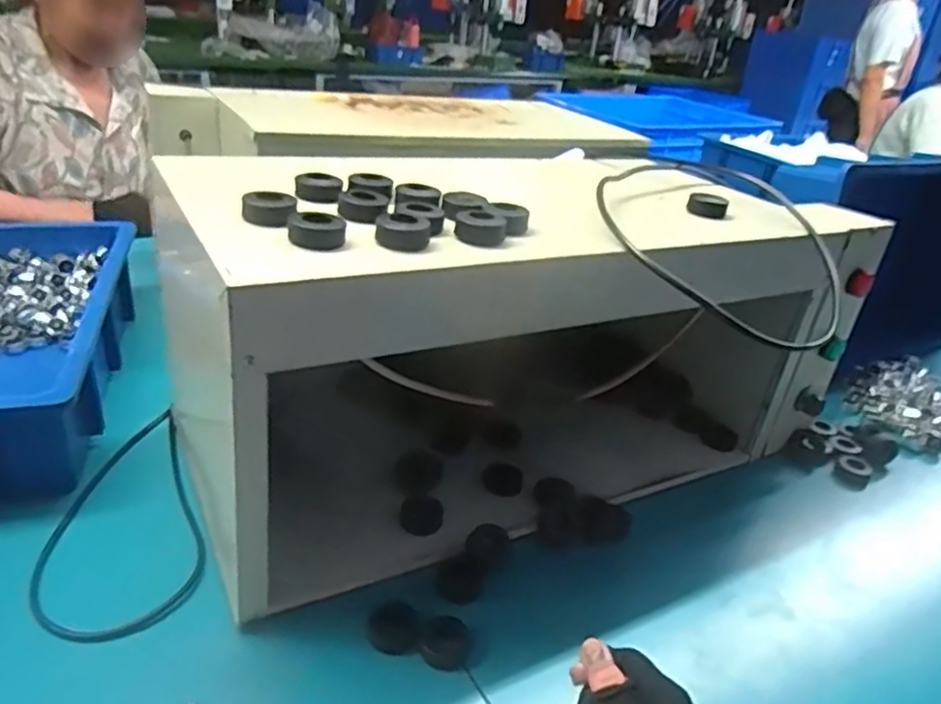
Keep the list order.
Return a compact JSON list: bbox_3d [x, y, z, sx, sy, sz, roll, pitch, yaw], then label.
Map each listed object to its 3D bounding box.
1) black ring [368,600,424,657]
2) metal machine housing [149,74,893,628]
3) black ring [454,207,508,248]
[{"bbox_3d":[-0.056,0.205,0.502,0.039,0.018,0.034,2,28,-7],"label":"black ring"},{"bbox_3d":[0.064,-0.037,0.695,0.659,0.279,0.340,-9,33,-30],"label":"metal machine housing"},{"bbox_3d":[0.009,-0.096,0.507,0.037,0.018,0.040,7,28,2],"label":"black ring"}]

